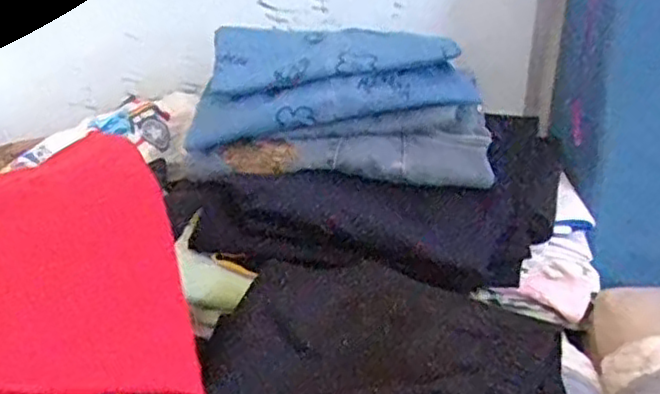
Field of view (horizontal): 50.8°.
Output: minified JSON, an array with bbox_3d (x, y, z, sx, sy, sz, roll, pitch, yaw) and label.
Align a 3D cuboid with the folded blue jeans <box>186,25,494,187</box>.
[{"bbox_3d":[0.017,-0.099,0.691,0.287,0.111,0.162,5,27,8],"label":"folded blue jeans"}]

